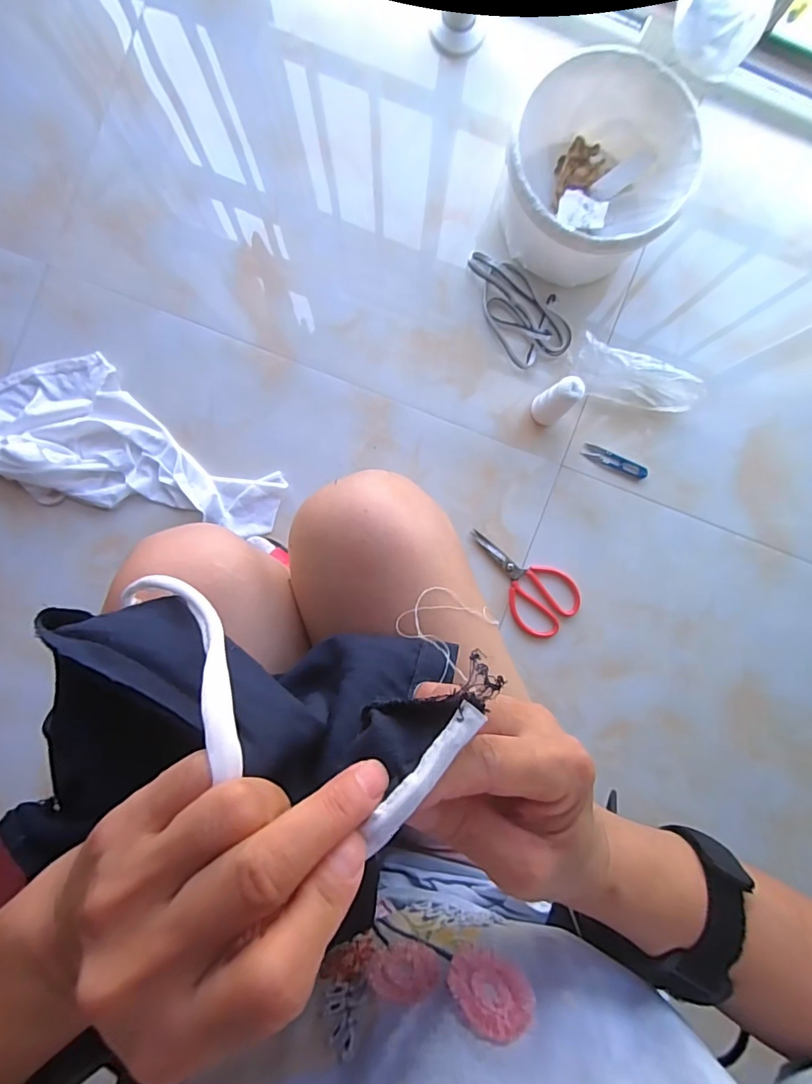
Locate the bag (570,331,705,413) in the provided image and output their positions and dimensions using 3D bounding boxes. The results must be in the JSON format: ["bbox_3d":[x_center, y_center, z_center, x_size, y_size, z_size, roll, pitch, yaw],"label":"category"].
[{"bbox_3d":[0.331,-0.233,0.724,0.195,0.047,0.063,17,92,-2],"label":"bag"}]

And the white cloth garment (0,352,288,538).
[{"bbox_3d":[-0.404,-0.139,0.713,0.463,0.038,0.211,16,92,-2],"label":"white cloth garment"}]

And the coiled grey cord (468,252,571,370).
[{"bbox_3d":[0.157,-0.340,0.732,0.087,0.014,0.184,-37,93,1],"label":"coiled grey cord"}]

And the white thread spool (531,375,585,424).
[{"bbox_3d":[0.203,-0.189,0.683,0.036,0.122,0.039,0,93,-1],"label":"white thread spool"}]

